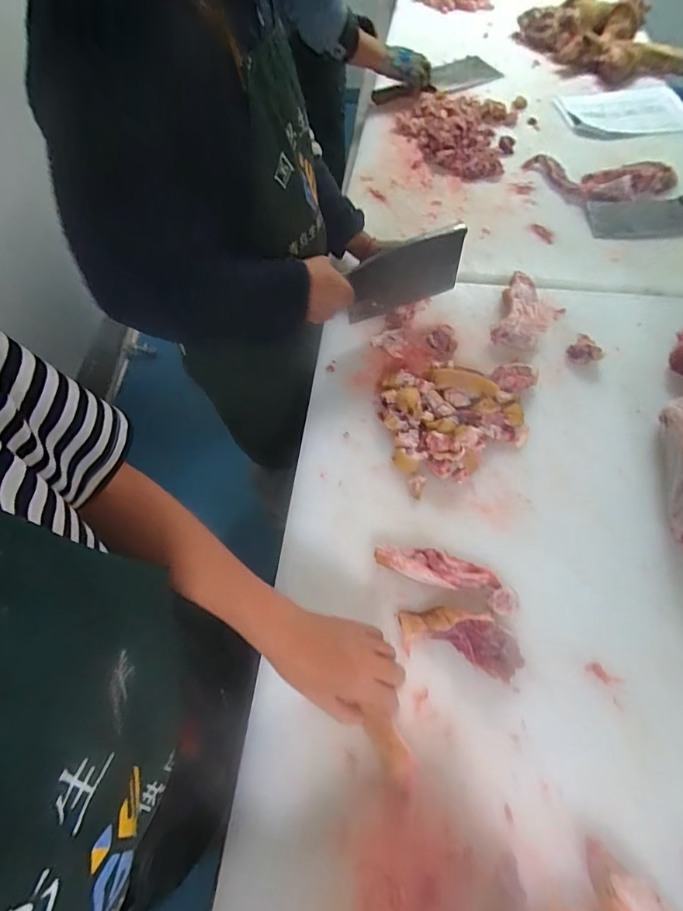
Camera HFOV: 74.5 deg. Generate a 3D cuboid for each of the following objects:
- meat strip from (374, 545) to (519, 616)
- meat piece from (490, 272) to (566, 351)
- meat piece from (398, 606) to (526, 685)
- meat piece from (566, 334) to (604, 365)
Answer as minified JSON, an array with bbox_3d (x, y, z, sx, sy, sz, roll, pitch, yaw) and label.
[{"bbox_3d":[0.135,0.147,0.575,0.179,0.029,0.048,19,64,13],"label":"meat strip"},{"bbox_3d":[0.315,-0.247,0.788,0.103,0.034,0.148,36,69,20],"label":"meat piece"},{"bbox_3d":[0.141,0.221,0.540,0.139,0.032,0.067,8,62,7],"label":"meat piece"},{"bbox_3d":[0.402,-0.169,0.742,0.051,0.034,0.035,37,69,20],"label":"meat piece"}]

